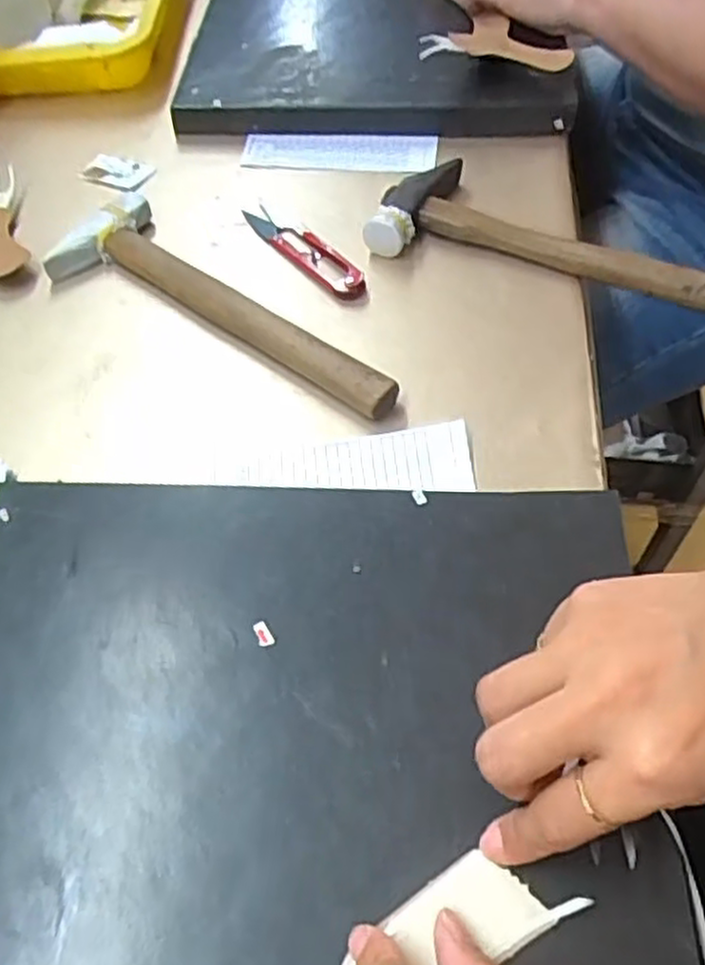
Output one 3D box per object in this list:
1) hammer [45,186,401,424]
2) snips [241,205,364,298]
[{"bbox_3d":[-0.078,-0.107,0.454,0.250,0.019,0.073,32,63,22],"label":"hammer"},{"bbox_3d":[-0.032,-0.156,0.496,0.024,0.008,0.111,-36,61,-19],"label":"snips"}]

